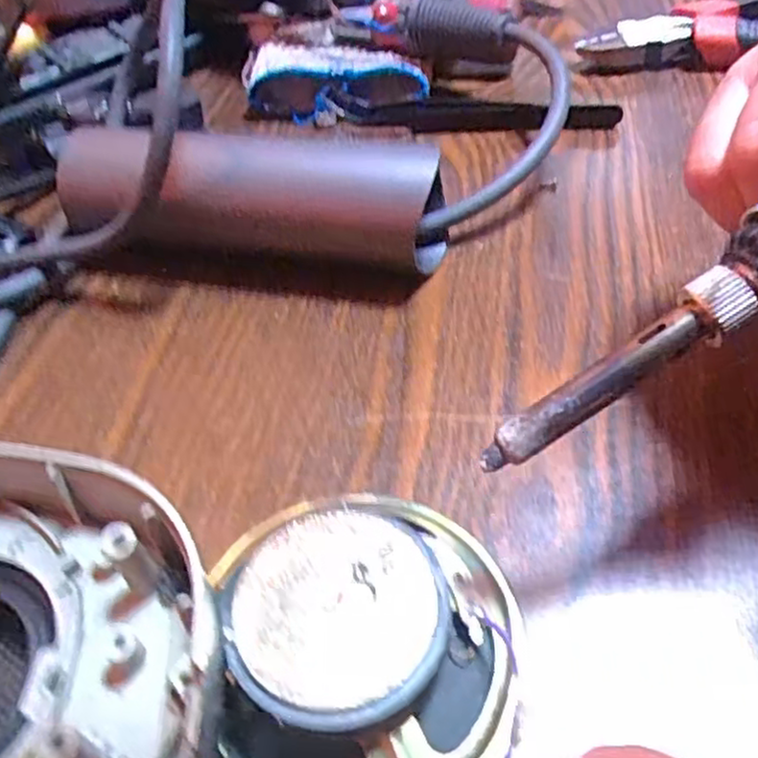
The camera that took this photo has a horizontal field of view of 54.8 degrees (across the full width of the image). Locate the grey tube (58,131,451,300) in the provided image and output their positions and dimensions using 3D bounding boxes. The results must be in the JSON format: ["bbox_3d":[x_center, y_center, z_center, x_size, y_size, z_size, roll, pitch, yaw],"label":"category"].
[{"bbox_3d":[-0.044,-0.054,0.239,0.125,0.038,0.035,5,48,12],"label":"grey tube"}]

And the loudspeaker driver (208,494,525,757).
[{"bbox_3d":[-0.002,0.052,0.149,0.062,0.025,0.067,-3,48,4],"label":"loudspeaker driver"}]

